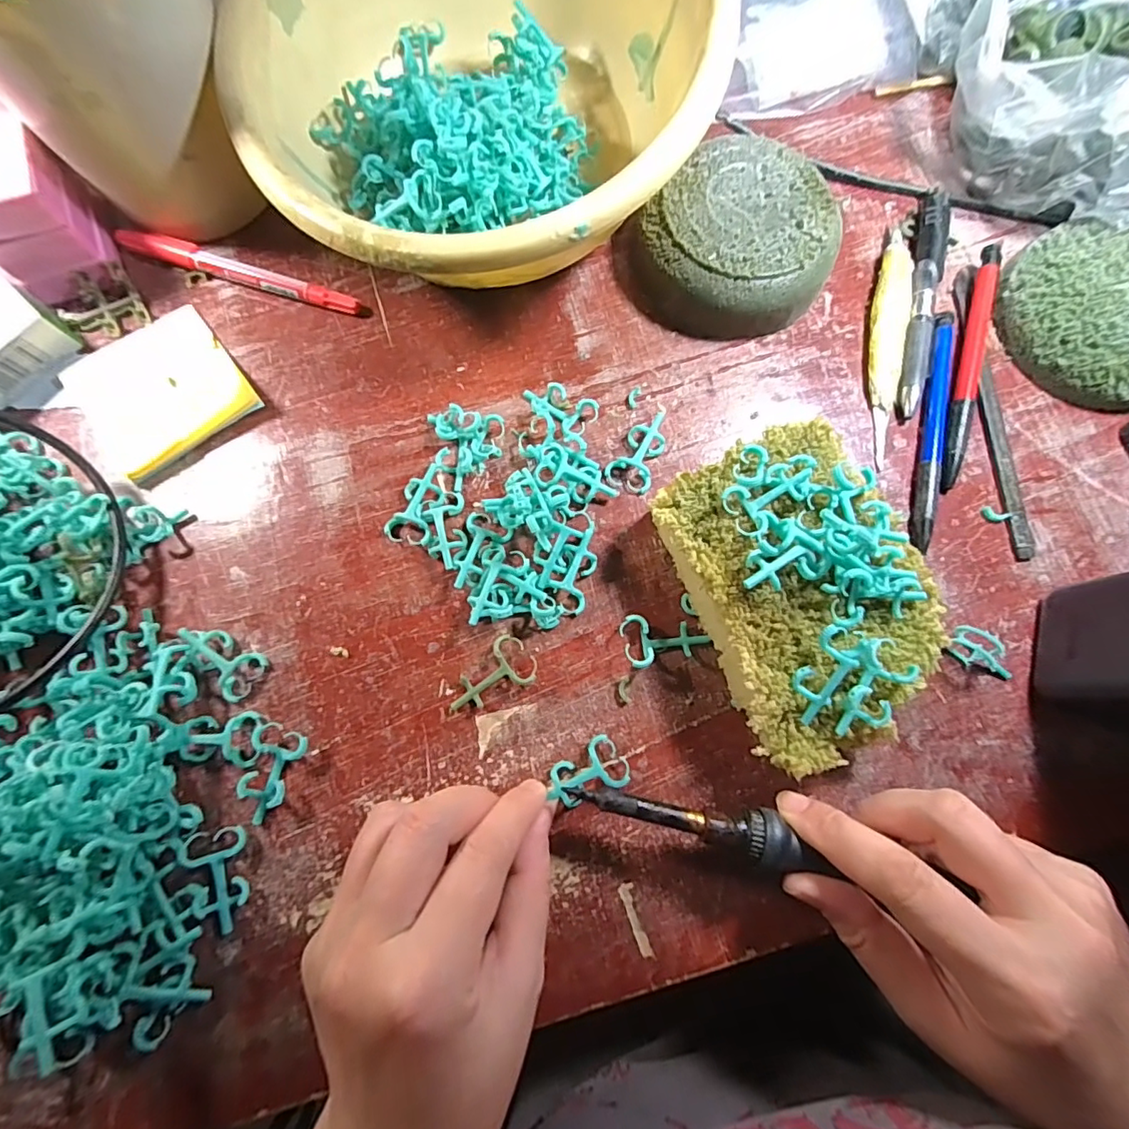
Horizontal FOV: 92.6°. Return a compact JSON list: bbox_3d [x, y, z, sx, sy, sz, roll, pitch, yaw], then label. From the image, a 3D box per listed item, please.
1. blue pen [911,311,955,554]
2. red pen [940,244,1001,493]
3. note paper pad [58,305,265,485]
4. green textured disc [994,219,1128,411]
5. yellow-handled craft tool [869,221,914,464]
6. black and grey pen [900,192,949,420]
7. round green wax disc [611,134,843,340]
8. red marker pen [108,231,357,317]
[{"bbox_3d":[0.191,-0.072,0.280,0.013,0.008,0.137,12,77,2],"label":"blue pen"},{"bbox_3d":[0.215,-0.105,0.284,0.011,0.014,0.140,17,77,3],"label":"red pen"},{"bbox_3d":[-0.212,-0.092,0.281,0.076,0.006,0.080,-39,80,-9],"label":"note paper pad"},{"bbox_3d":[0.289,-0.137,0.290,0.099,0.023,0.101,0,77,-1],"label":"green textured disc"},{"bbox_3d":[0.175,-0.122,0.291,0.019,0.010,0.140,14,77,2],"label":"yellow-handled craft tool"},{"bbox_3d":[0.195,-0.145,0.294,0.015,0.012,0.136,16,77,3],"label":"black and grey pen"},{"bbox_3d":[0.087,-0.171,0.289,0.100,0.036,0.094,0,77,-1],"label":"round green wax disc"},{"bbox_3d":[-0.179,-0.161,0.298,0.139,0.009,0.014,18,77,3],"label":"red marker pen"}]

